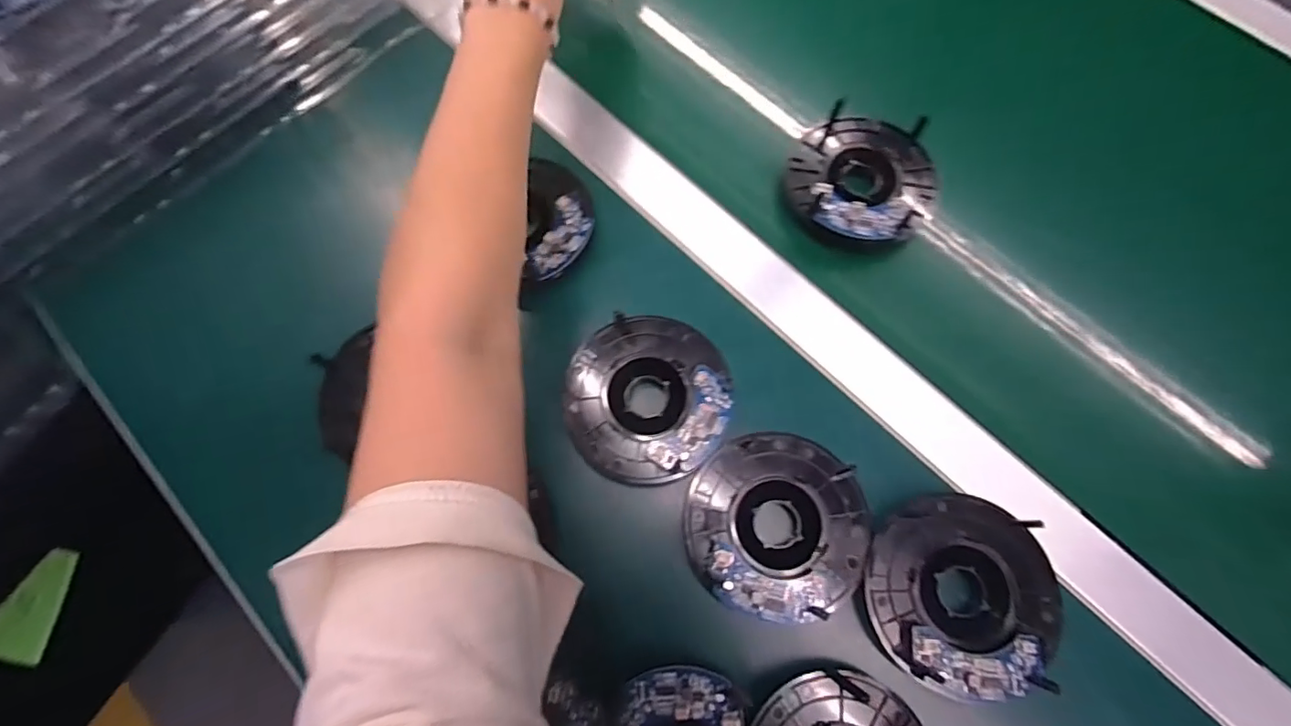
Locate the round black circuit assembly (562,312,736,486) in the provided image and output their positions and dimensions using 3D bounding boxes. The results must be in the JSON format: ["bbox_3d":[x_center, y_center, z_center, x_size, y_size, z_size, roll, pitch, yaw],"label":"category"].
[{"bbox_3d":[0.001,0.021,0.332,0.100,0.021,0.098,0,74,1],"label":"round black circuit assembly"}]

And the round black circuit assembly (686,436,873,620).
[{"bbox_3d":[0.075,0.091,0.311,0.101,0.020,0.097,0,74,1],"label":"round black circuit assembly"}]

